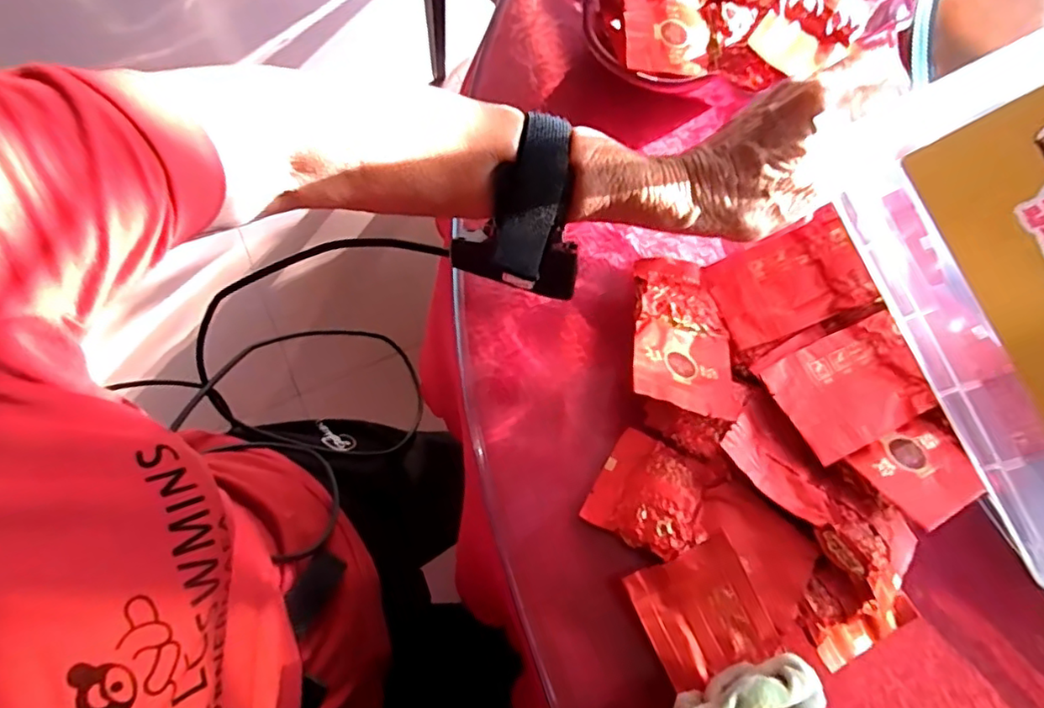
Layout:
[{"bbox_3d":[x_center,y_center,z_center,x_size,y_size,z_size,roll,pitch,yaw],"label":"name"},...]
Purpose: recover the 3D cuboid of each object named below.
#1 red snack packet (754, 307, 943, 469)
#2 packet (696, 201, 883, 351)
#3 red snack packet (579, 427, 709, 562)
[{"bbox_3d":[0.168,0.017,0.301,0.069,0.015,0.055,-22,70,-11],"label":"red snack packet"},{"bbox_3d":[0.151,-0.041,0.339,0.077,0.009,0.055,-23,73,18],"label":"packet"},{"bbox_3d":[0.069,0.076,0.312,0.057,0.019,0.054,32,70,10],"label":"red snack packet"}]

